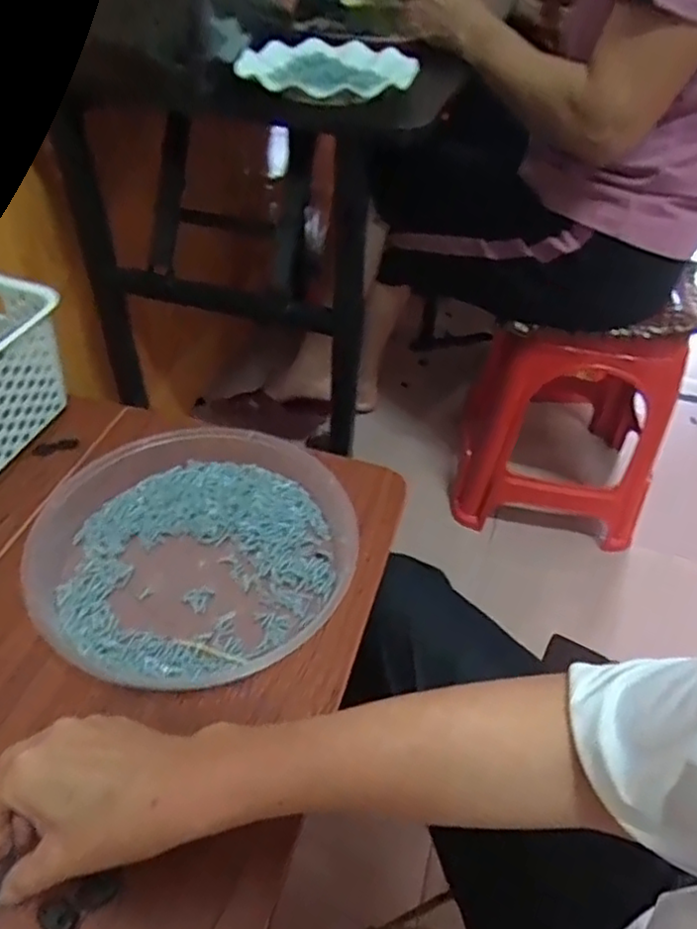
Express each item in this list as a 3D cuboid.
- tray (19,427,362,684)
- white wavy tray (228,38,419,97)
[{"bbox_3d":[-0.117,0.057,0.502,0.227,0.041,0.208,2,44,-2],"label":"tray"},{"bbox_3d":[-0.021,-0.415,0.693,0.182,0.023,0.178,8,44,4],"label":"white wavy tray"}]

